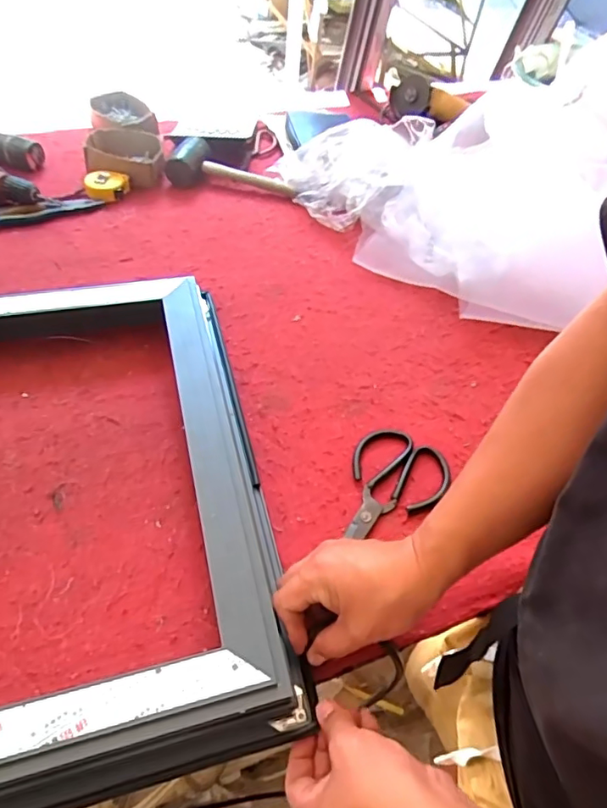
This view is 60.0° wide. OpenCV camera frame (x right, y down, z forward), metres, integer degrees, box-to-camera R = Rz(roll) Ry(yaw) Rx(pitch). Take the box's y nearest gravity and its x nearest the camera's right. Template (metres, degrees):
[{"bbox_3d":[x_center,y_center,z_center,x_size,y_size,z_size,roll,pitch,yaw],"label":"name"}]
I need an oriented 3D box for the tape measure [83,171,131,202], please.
[{"bbox_3d":[-0.362,-0.403,0.973,0.079,0.030,0.061,-14,52,-16],"label":"tape measure"}]

